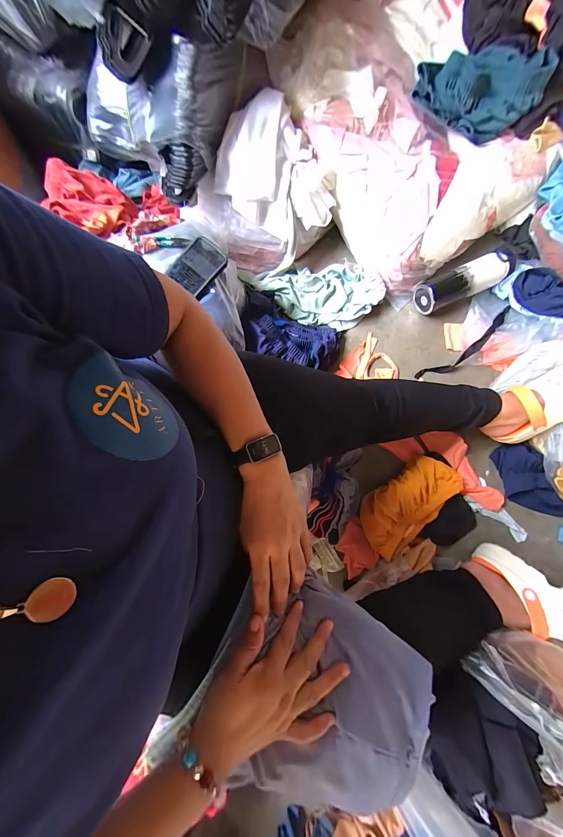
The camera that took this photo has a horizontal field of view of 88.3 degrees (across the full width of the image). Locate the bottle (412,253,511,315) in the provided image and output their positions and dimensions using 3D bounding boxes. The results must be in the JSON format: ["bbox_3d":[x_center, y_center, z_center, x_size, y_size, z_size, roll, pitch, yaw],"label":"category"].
[{"bbox_3d":[0.463,-0.349,0.749,0.224,0.068,0.071,-23,80,-4],"label":"bottle"}]

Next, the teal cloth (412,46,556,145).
[{"bbox_3d":[0.439,-0.731,0.651,0.269,0.075,0.164,-20,80,-3],"label":"teal cloth"}]

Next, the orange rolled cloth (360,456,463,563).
[{"bbox_3d":[0.288,0.190,0.647,0.245,0.063,0.129,-39,82,-7],"label":"orange rolled cloth"}]

